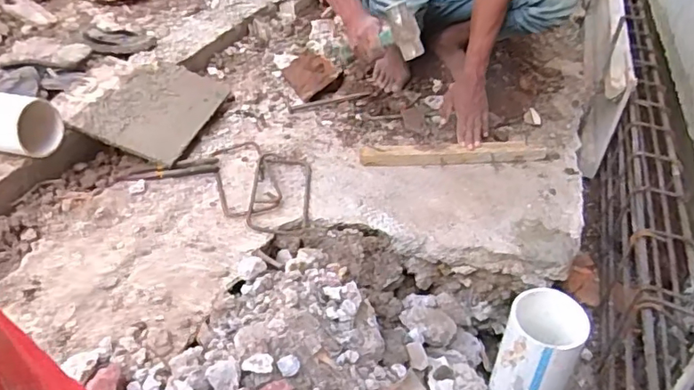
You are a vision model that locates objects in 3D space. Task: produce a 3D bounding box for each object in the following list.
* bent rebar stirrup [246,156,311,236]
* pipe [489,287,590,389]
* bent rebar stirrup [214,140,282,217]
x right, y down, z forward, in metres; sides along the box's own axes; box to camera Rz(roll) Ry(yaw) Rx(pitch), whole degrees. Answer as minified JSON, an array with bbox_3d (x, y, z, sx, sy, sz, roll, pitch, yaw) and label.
[{"bbox_3d":[-0.134,-0.006,1.131,0.117,0.013,0.240,1,36,-2],"label":"bent rebar stirrup"},{"bbox_3d":[0.293,0.285,0.895,0.107,0.263,0.111,2,36,-1],"label":"pipe"},{"bbox_3d":[-0.218,-0.040,1.170,0.117,0.013,0.250,-9,42,-17],"label":"bent rebar stirrup"}]

